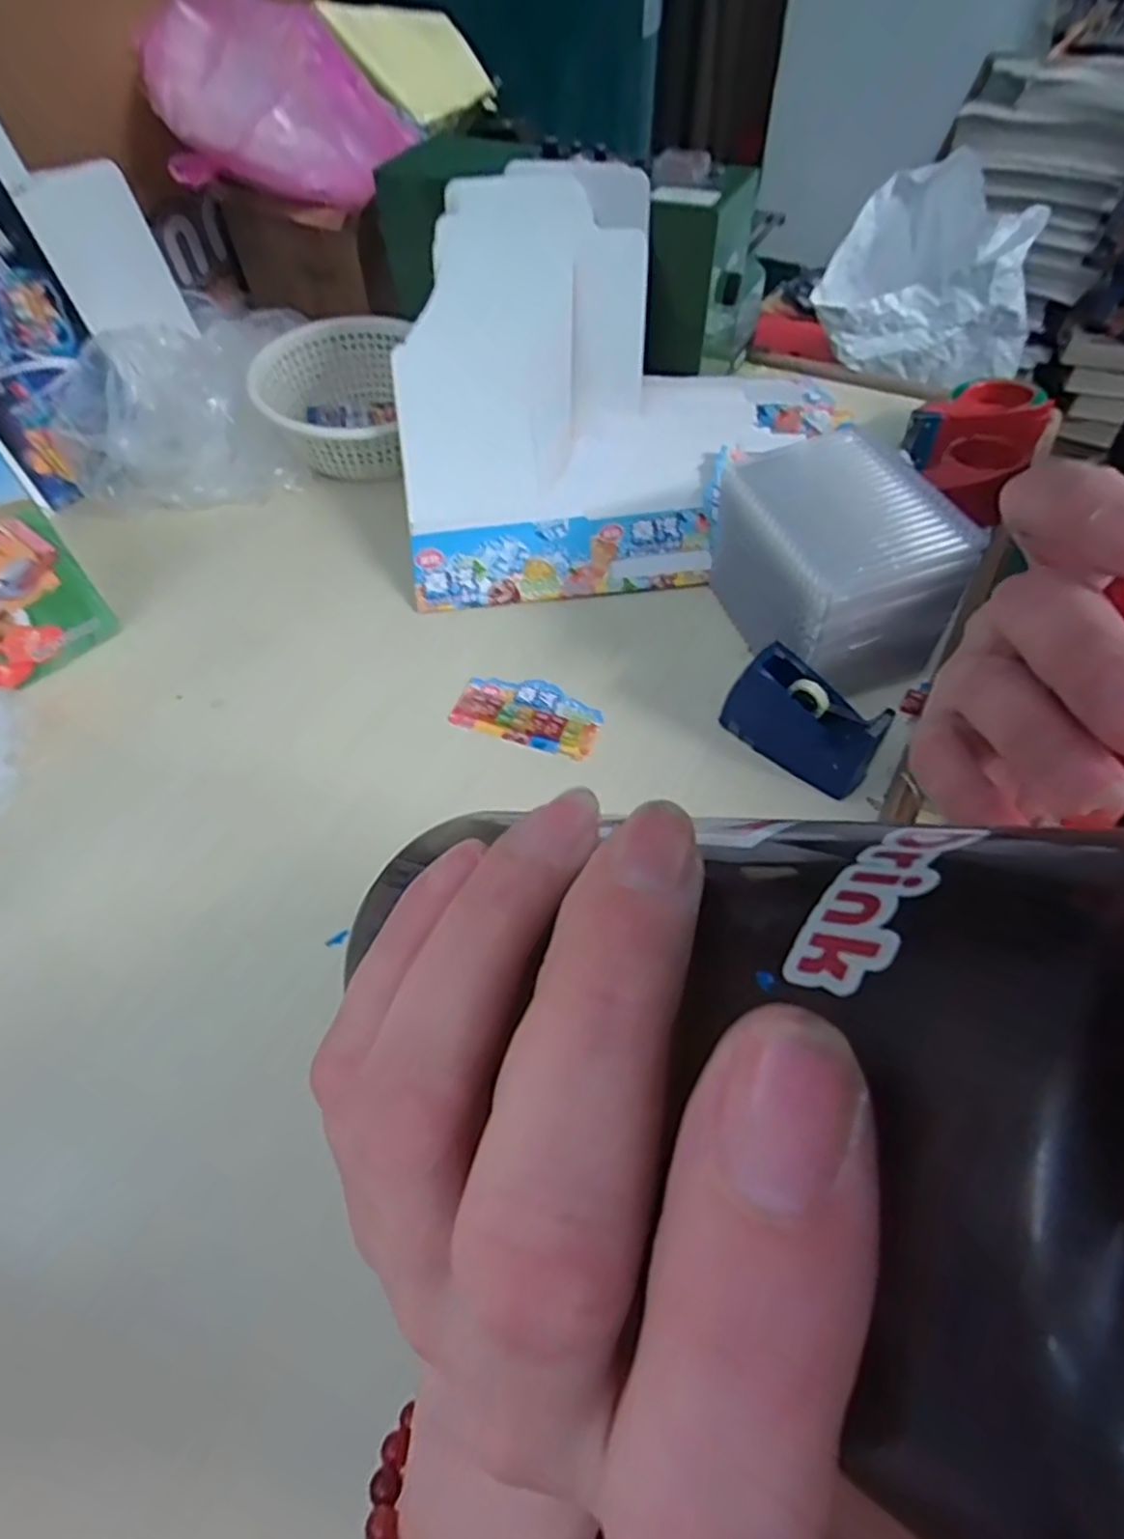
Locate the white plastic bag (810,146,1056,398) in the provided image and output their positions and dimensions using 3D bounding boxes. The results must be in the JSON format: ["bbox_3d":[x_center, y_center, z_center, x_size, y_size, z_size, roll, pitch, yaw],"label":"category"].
[{"bbox_3d":[0.609,-0.791,1.185,0.339,0.246,0.223,23,58,17],"label":"white plastic bag"}]

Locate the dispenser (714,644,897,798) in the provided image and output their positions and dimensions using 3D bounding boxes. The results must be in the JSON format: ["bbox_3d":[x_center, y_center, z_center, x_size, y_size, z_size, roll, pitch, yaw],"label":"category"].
[{"bbox_3d":[0.215,-0.042,0.645,0.047,0.088,0.137,-39,62,-24],"label":"dispenser"}]

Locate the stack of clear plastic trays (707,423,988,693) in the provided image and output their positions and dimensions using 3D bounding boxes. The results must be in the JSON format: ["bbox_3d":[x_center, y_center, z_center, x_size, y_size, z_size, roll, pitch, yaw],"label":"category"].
[{"bbox_3d":[0.253,-0.189,0.693,0.146,0.167,0.192,-14,55,-8],"label":"stack of clear plastic trays"}]

